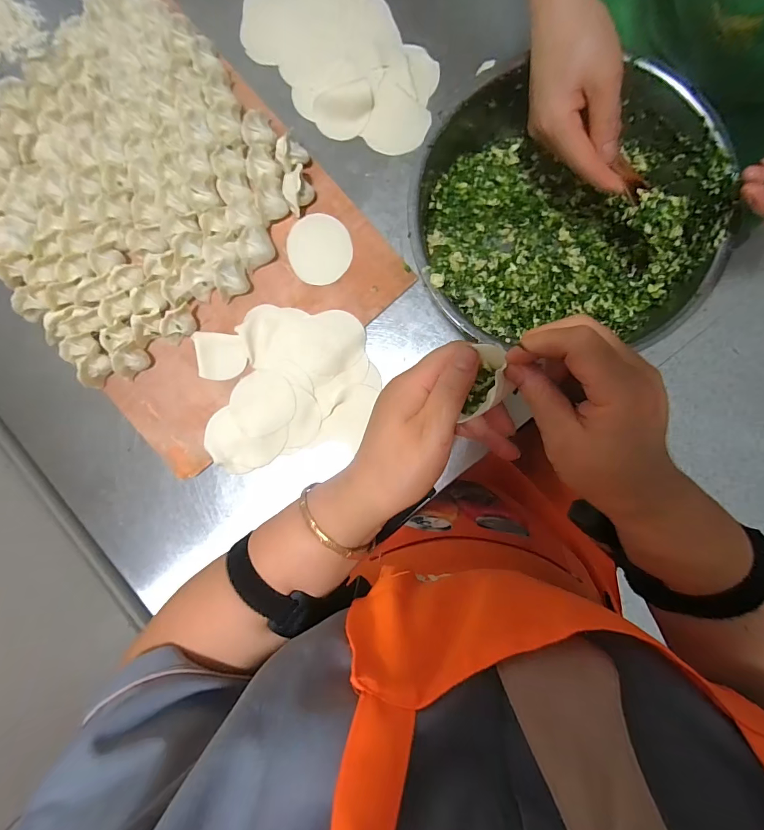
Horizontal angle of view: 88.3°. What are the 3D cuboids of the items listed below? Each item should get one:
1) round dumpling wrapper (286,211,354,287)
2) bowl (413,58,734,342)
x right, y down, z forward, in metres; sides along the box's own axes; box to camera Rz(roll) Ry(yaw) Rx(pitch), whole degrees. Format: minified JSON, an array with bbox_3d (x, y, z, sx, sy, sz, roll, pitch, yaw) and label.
[{"bbox_3d":[-0.070,-0.187,0.442,0.069,0.004,0.075,0,93,1],"label":"round dumpling wrapper"},{"bbox_3d":[0.169,-0.202,0.387,0.266,0.079,0.264,0,90,4],"label":"bowl"}]

